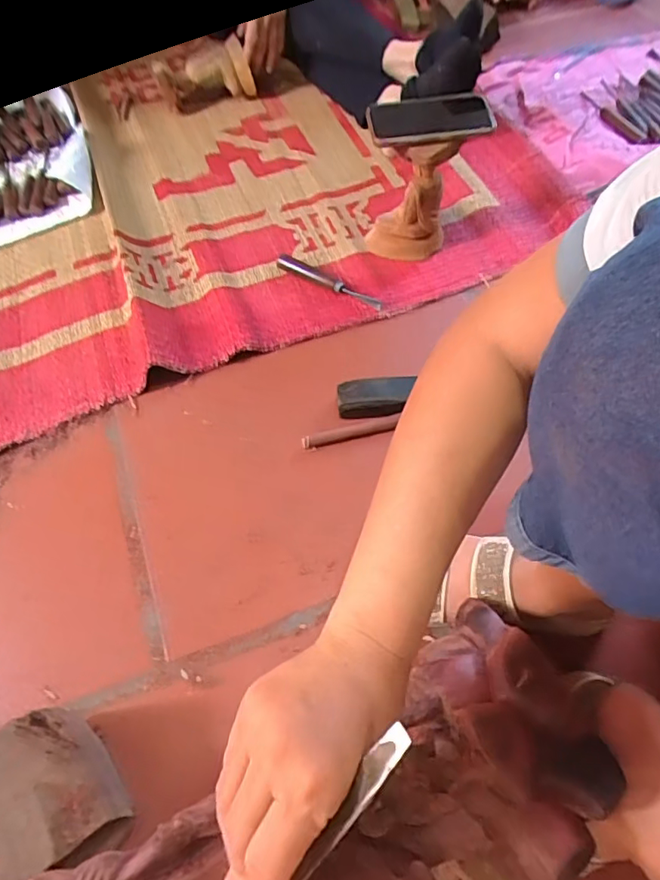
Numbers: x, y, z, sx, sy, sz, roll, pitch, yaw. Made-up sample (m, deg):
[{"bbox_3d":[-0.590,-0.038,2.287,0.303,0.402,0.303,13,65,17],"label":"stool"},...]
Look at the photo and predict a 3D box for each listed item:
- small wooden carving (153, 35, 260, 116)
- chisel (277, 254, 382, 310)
[{"bbox_3d":[-0.240,-0.694,0.992,0.179,0.098,0.097,-12,59,-6],"label":"small wooden carving"},{"bbox_3d":[-0.002,-0.229,0.755,0.170,0.022,0.021,28,63,17],"label":"chisel"}]

